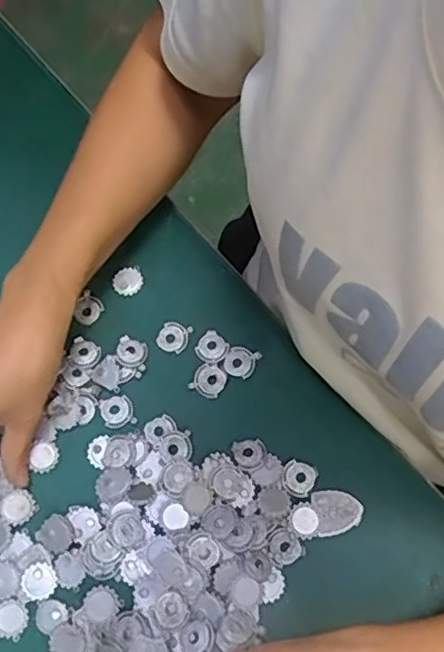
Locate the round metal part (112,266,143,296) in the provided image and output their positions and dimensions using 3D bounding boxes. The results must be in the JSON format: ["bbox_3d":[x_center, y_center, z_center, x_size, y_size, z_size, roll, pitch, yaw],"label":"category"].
[{"bbox_3d":[-0.068,-0.033,0.437,0.021,0.004,0.021,-1,67,1],"label":"round metal part"}]

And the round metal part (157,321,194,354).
[{"bbox_3d":[-0.034,0.008,0.421,0.021,0.004,0.022,-1,67,1],"label":"round metal part"}]

